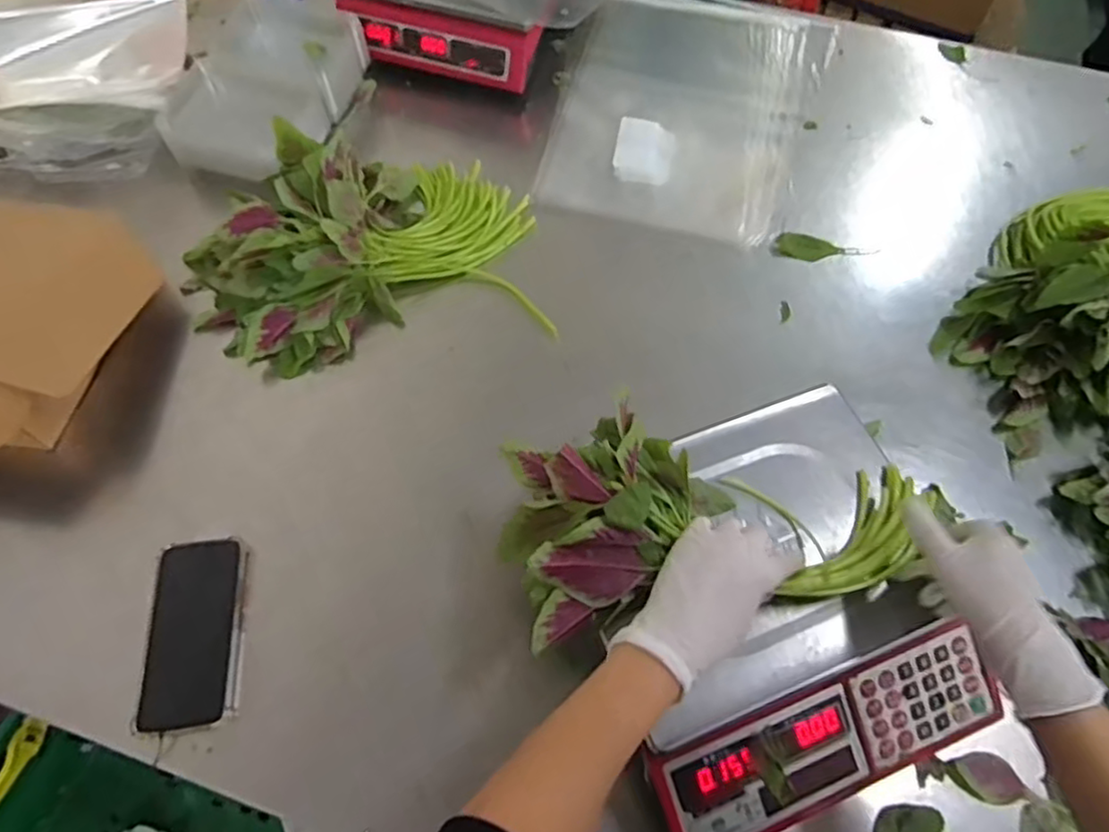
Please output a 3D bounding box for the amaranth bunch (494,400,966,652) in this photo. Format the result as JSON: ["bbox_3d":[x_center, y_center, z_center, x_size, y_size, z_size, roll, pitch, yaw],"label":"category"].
[{"bbox_3d":[0.136,0.084,0.538,0.335,0.061,0.188,1,61,-5],"label":"amaranth bunch"}]

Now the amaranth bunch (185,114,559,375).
[{"bbox_3d":[-0.236,-0.220,0.794,0.431,0.100,0.315,-6,61,-5],"label":"amaranth bunch"}]

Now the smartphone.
[{"bbox_3d":[-0.321,0.192,0.593,0.078,0.010,0.162,0,62,-15],"label":"smartphone"}]

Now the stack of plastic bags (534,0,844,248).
[{"bbox_3d":[0.203,-0.484,0.995,0.364,0.018,0.533,20,62,9],"label":"stack of plastic bags"}]

